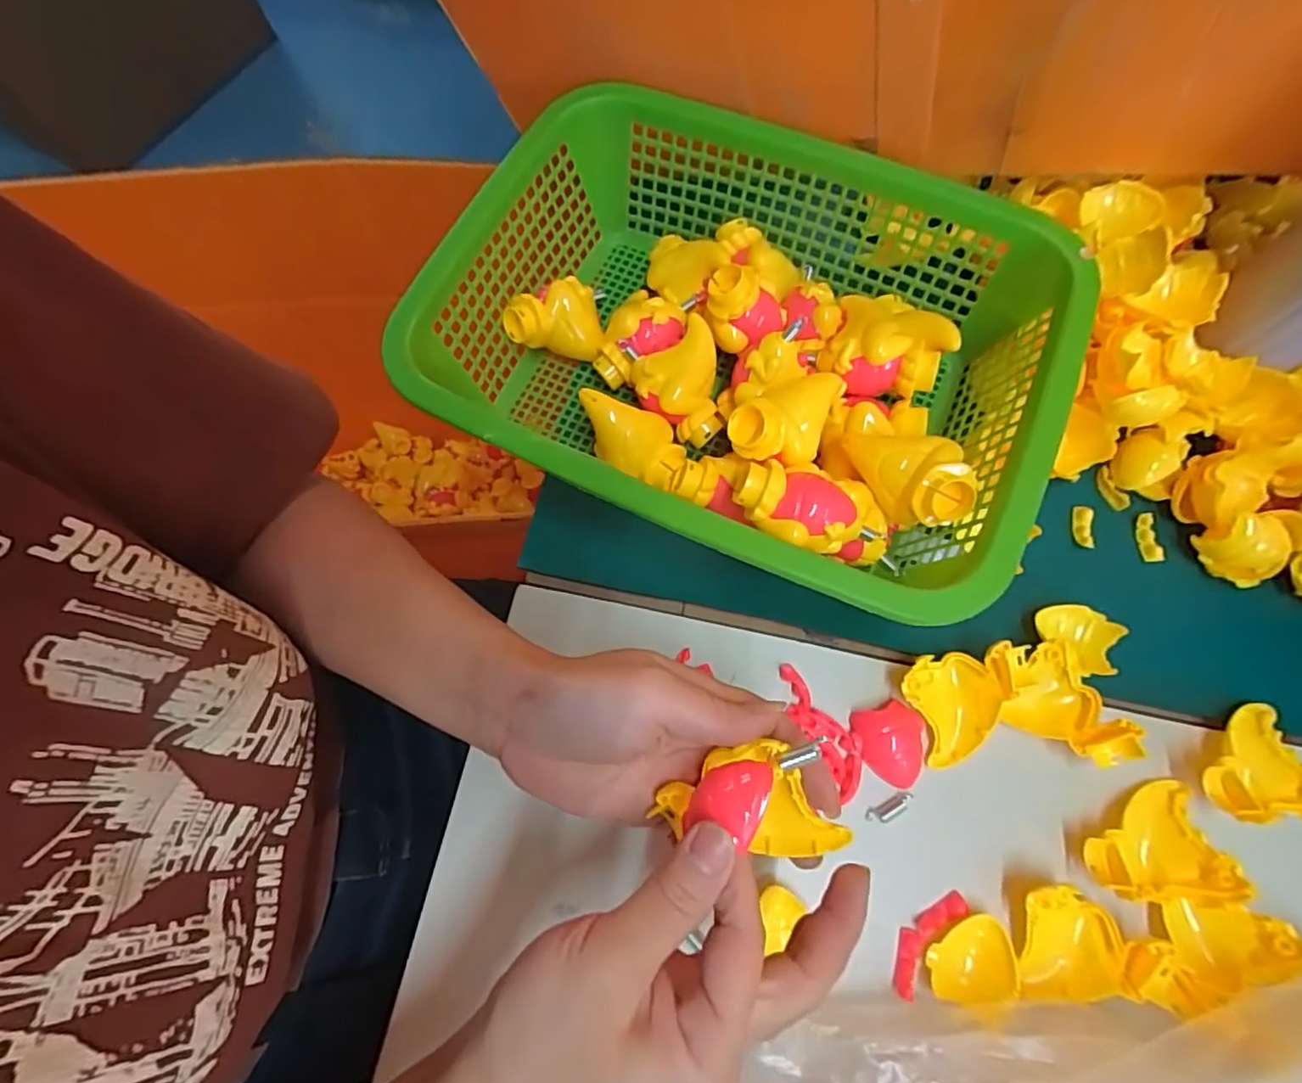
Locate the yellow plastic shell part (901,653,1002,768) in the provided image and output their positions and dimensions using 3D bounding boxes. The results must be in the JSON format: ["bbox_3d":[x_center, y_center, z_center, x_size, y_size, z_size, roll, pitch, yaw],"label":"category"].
[{"bbox_3d":[0.169,0.090,0.329,0.048,0.015,0.055,-23,72,-6],"label":"yellow plastic shell part"}]

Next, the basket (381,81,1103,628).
[{"bbox_3d":[0.051,-0.117,0.368,0.336,0.099,0.263,25,74,10],"label":"basket"}]

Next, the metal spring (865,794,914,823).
[{"bbox_3d":[0.130,0.145,0.320,0.027,0.005,0.009,-25,73,-7],"label":"metal spring"}]

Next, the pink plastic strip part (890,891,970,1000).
[{"bbox_3d":[0.139,0.202,0.300,0.017,0.007,0.056,41,77,14],"label":"pink plastic strip part"}]

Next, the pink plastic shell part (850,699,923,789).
[{"bbox_3d":[0.135,0.113,0.327,0.036,0.011,0.043,-16,72,-4],"label":"pink plastic shell part"}]

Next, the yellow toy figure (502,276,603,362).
[{"bbox_3d":[-0.065,-0.152,0.404,0.061,0.048,0.044,3,72,2],"label":"yellow toy figure"}]

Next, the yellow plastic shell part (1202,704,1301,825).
[{"bbox_3d":[0.319,0.119,0.310,0.065,0.033,0.056,-8,71,-1],"label":"yellow plastic shell part"}]

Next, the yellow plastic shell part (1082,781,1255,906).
[{"bbox_3d":[0.257,0.154,0.301,0.066,0.023,0.053,-1,71,1],"label":"yellow plastic shell part"}]

